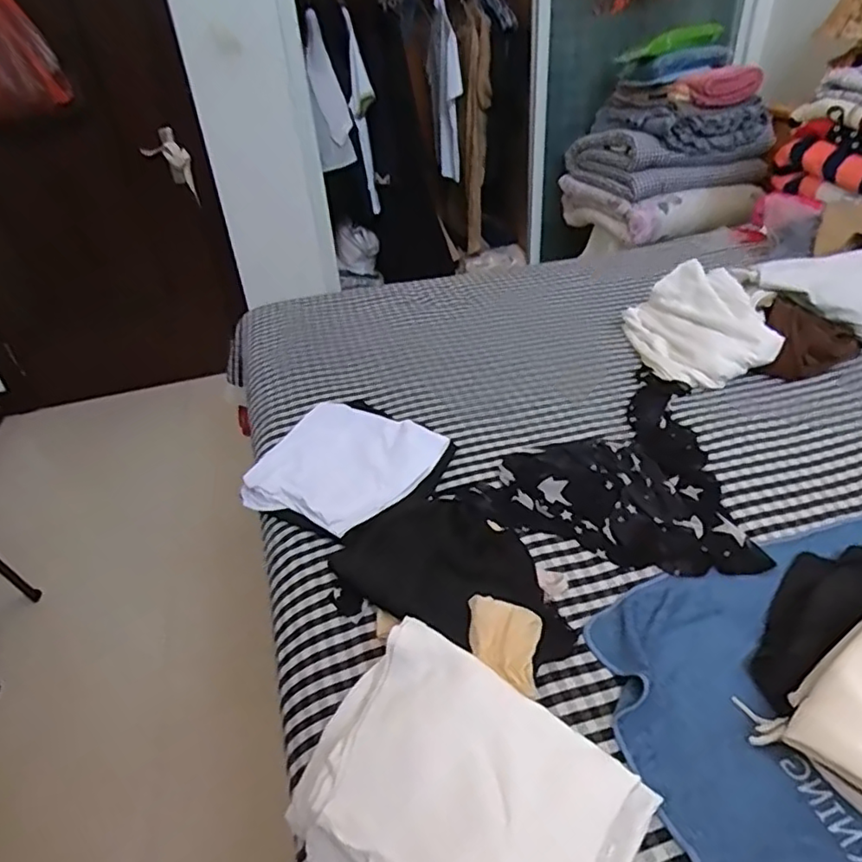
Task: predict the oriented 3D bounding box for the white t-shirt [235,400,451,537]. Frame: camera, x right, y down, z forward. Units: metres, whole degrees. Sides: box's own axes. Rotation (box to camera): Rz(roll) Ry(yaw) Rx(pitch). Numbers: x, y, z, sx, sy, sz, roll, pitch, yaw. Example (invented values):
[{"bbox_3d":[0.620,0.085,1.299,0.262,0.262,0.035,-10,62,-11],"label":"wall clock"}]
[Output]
[{"bbox_3d":[-0.153,0.064,1.000,0.292,0.067,0.256,19,41,31],"label":"white t-shirt"}]

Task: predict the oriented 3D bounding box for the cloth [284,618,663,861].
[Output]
[{"bbox_3d":[0.019,0.340,0.560,0.303,0.082,0.220,19,42,32],"label":"cloth"}]

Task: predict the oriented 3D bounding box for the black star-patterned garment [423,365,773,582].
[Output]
[{"bbox_3d":[0.324,0.023,0.997,0.417,0.043,0.496,12,38,23],"label":"black star-patterned garment"}]

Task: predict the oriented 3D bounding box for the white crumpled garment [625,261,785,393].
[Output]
[{"bbox_3d":[0.543,-0.221,1.237,0.228,0.121,0.308,-6,35,-1],"label":"white crumpled garment"}]

